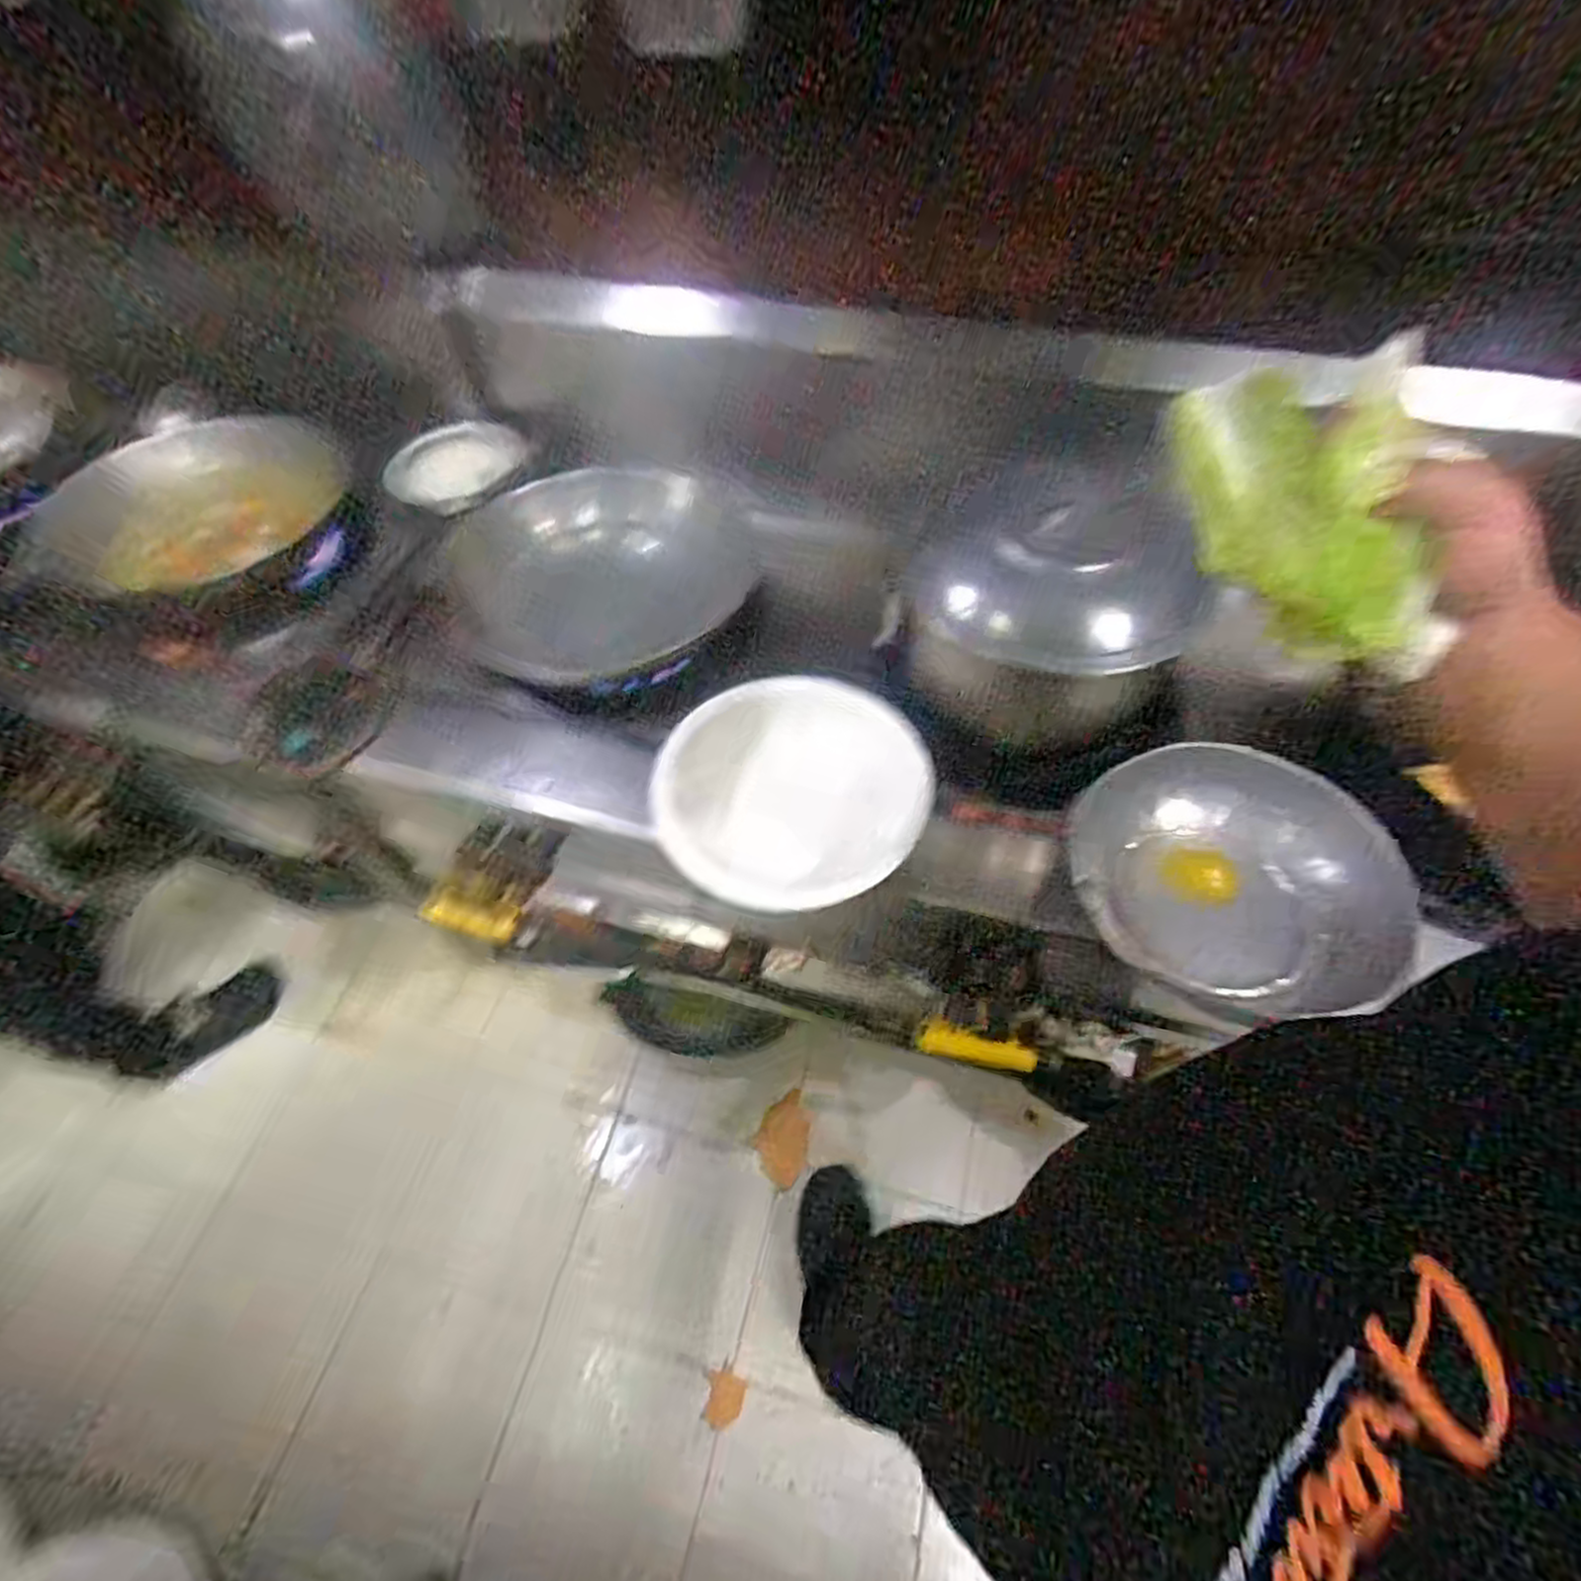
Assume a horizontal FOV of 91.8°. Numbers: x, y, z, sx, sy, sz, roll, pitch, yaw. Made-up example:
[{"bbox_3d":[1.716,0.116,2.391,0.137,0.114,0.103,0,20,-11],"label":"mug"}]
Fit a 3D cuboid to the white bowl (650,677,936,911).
[{"bbox_3d":[0.004,-0.006,0.720,0.263,0.037,0.233,-35,63,-20],"label":"white bowl"}]

